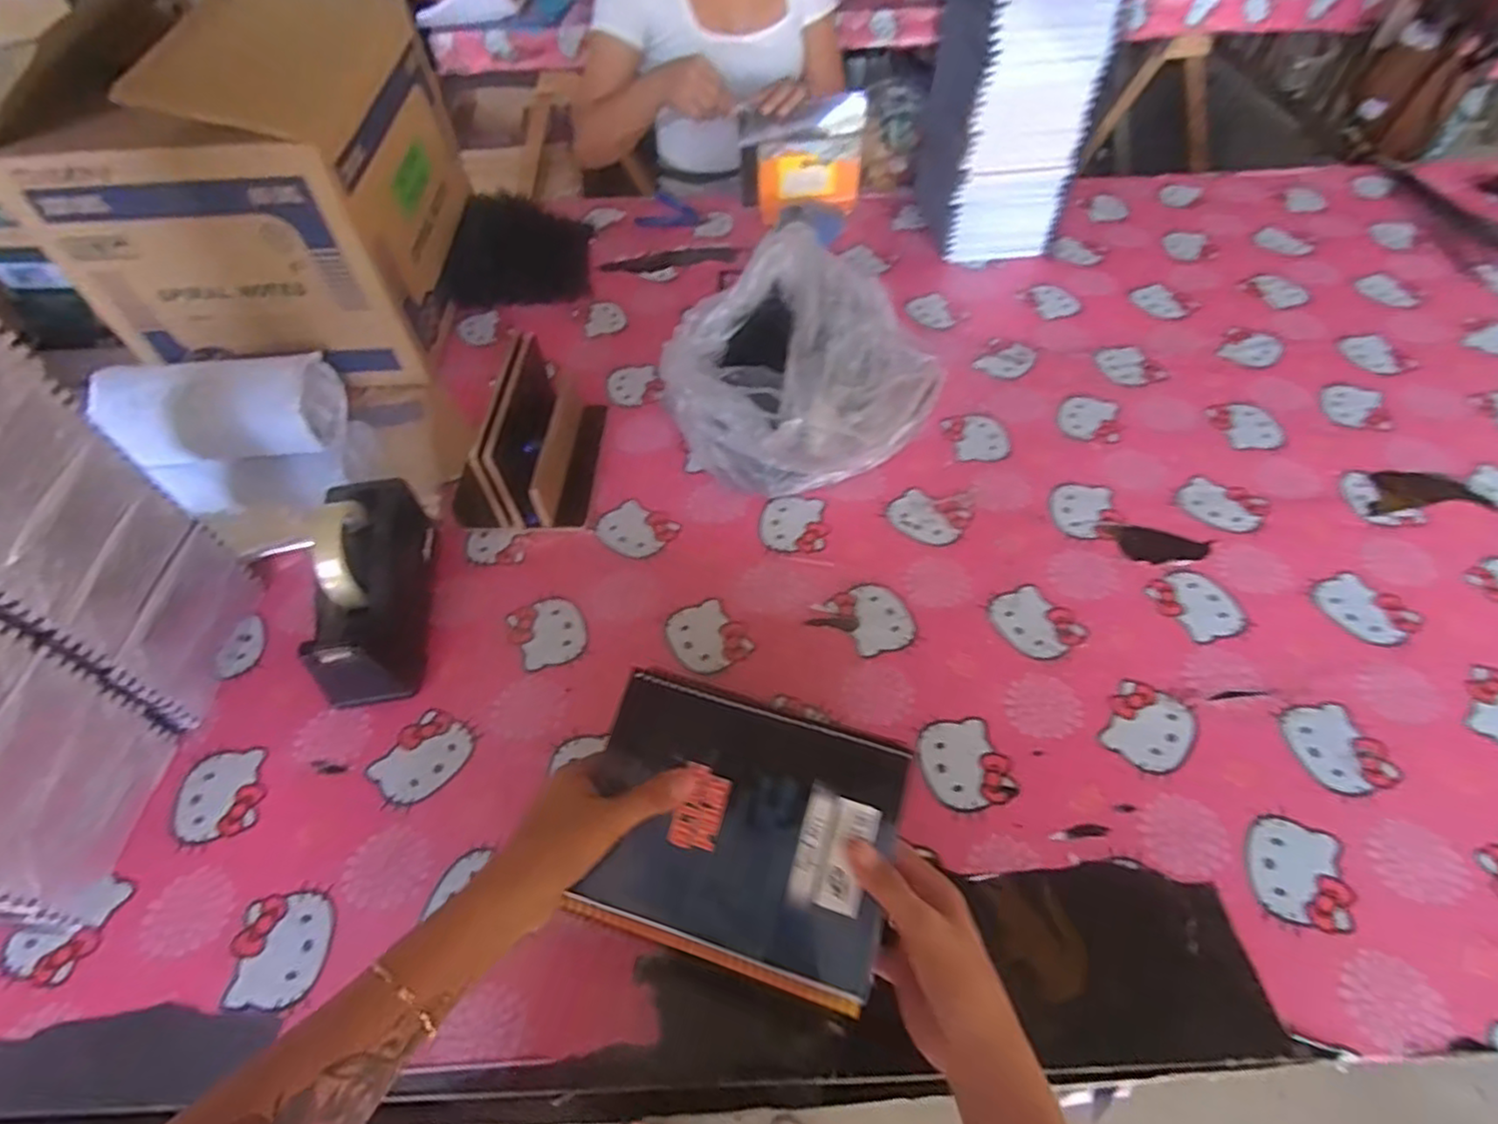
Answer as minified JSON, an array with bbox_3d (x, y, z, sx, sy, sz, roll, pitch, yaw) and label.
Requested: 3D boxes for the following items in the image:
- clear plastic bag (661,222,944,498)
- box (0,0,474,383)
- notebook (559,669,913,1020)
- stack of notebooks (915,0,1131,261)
[{"bbox_3d":[0.046,-0.206,0.752,0.230,0.200,0.258,-34,60,-21],"label":"clear plastic bag"},{"bbox_3d":[-0.593,-0.477,0.873,0.340,0.332,0.399,-4,54,-2],"label":"box"},{"bbox_3d":[-0.006,0.171,0.447,0.190,0.023,0.159,14,68,9],"label":"notebook"},{"bbox_3d":[0.358,-0.628,0.974,0.178,0.328,0.205,-4,53,-2],"label":"stack of notebooks"}]

